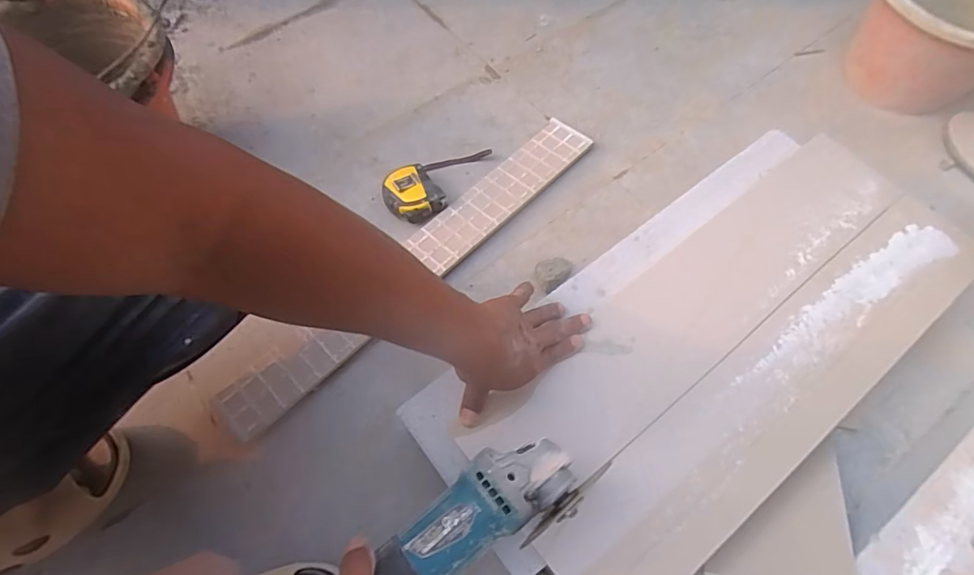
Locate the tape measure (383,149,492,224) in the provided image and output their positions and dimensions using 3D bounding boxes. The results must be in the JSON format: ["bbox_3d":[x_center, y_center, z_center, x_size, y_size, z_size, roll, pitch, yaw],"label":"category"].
[{"bbox_3d":[-0.064,-0.153,0.712,0.169,0.037,0.081,-41,69,-17],"label":"tape measure"}]

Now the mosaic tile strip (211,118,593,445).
[{"bbox_3d":[-0.078,-0.039,0.658,0.072,0.015,0.581,40,69,19],"label":"mosaic tile strip"}]

